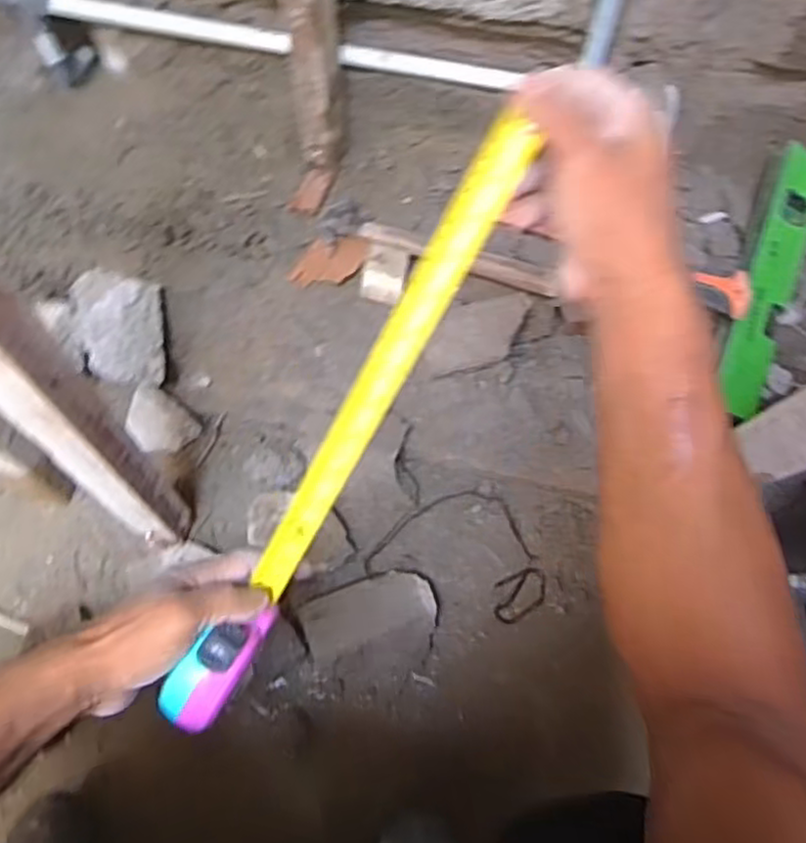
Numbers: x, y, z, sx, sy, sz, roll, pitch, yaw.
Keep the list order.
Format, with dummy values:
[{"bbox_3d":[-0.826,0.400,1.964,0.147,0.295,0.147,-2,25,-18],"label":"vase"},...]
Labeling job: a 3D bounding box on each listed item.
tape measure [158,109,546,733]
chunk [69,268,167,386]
[{"bbox_3d":[-0.033,0.012,0.441,0.036,0.060,0.407,33,101,14],"label":"tape measure"},{"bbox_3d":[-0.326,-0.107,0.841,0.088,0.068,0.145,-13,64,-7],"label":"chunk"}]

